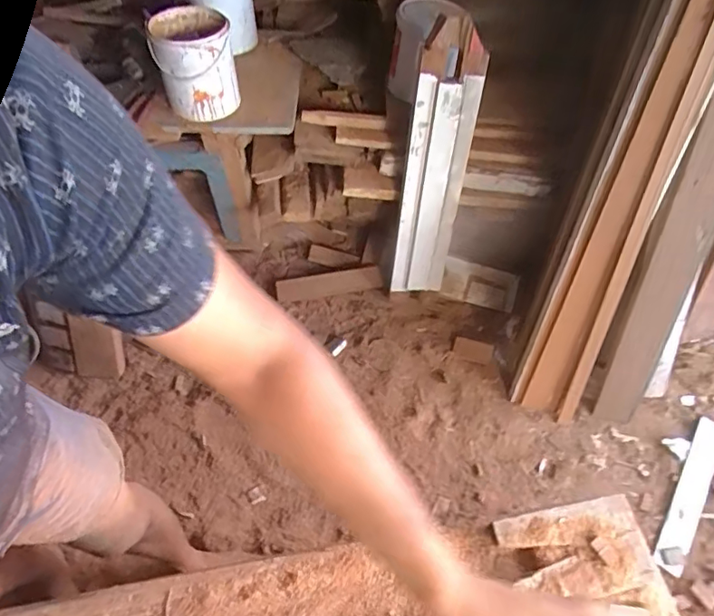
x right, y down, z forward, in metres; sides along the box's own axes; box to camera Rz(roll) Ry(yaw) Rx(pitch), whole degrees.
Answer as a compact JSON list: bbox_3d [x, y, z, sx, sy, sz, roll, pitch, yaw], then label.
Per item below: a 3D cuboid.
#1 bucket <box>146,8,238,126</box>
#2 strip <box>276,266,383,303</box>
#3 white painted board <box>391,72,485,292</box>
[{"bbox_3d":[-0.390,-0.588,1.292,0.183,0.185,0.209,-10,57,-10],"label":"bucket"},{"bbox_3d":[-0.093,-0.072,1.679,0.328,0.016,0.074,-8,78,7],"label":"strip"},{"bbox_3d":[0.194,-0.293,1.427,0.154,0.652,0.047,10,45,6],"label":"white painted board"}]

